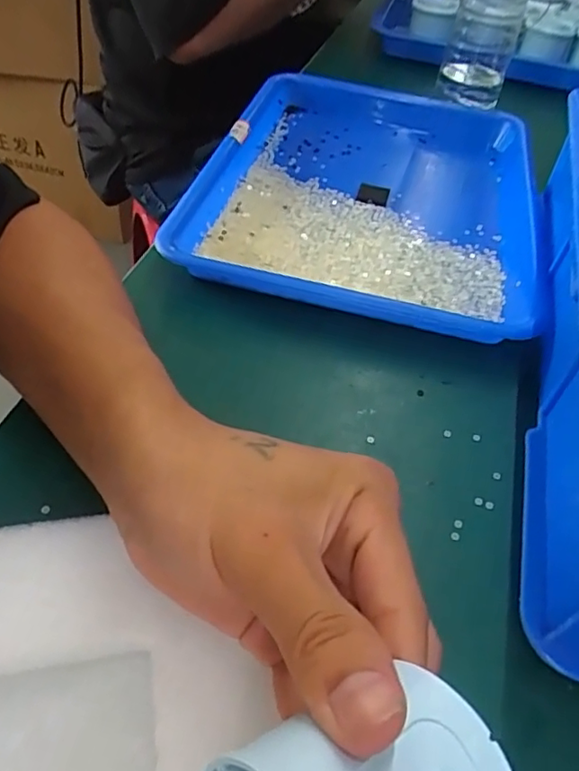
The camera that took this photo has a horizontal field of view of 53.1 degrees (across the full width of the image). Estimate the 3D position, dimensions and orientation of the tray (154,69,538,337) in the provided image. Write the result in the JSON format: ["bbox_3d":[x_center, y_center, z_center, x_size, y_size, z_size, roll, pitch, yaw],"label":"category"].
[{"bbox_3d":[0.063,-0.164,0.469,0.249,0.035,0.321,12,48,4],"label":"tray"}]

